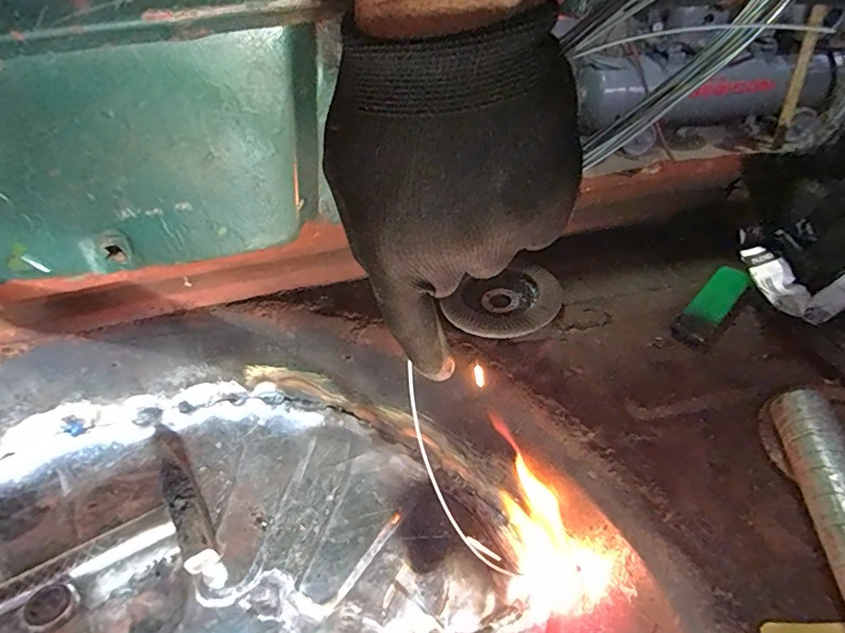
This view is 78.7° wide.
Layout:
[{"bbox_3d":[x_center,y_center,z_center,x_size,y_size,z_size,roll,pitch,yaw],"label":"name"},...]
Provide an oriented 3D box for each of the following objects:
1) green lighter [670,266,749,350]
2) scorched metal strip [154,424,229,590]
[{"bbox_3d":[0.201,-0.008,0.361,0.025,0.015,0.082,29,50,35],"label":"green lighter"},{"bbox_3d":[-0.193,0.141,0.411,0.026,0.027,0.153,-27,44,-25],"label":"scorched metal strip"}]

